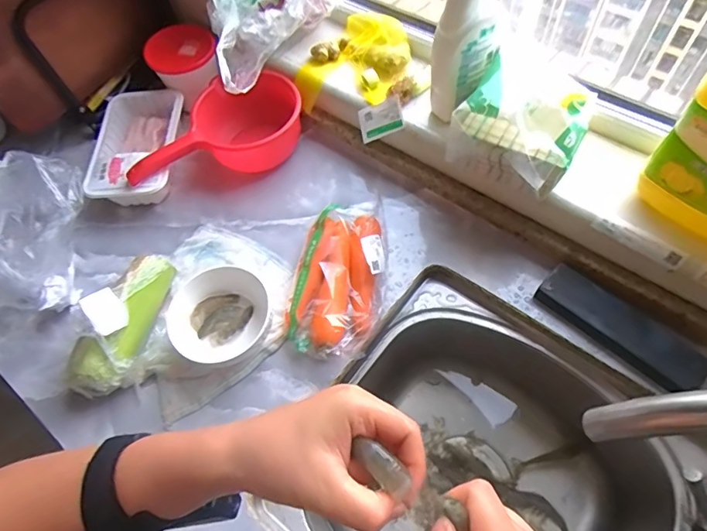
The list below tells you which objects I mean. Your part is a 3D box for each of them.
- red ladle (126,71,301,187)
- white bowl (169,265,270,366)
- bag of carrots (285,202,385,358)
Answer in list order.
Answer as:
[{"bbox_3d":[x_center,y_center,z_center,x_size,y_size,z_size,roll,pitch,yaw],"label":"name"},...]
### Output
[{"bbox_3d":[-0.219,-0.205,0.746,0.264,0.115,0.122,-18,61,-4],"label":"red ladle"},{"bbox_3d":[-0.177,0.064,0.616,0.128,0.058,0.107,-13,60,-3],"label":"white bowl"},{"bbox_3d":[-0.015,0.012,0.624,0.116,0.076,0.218,6,61,9],"label":"bag of carrots"}]

